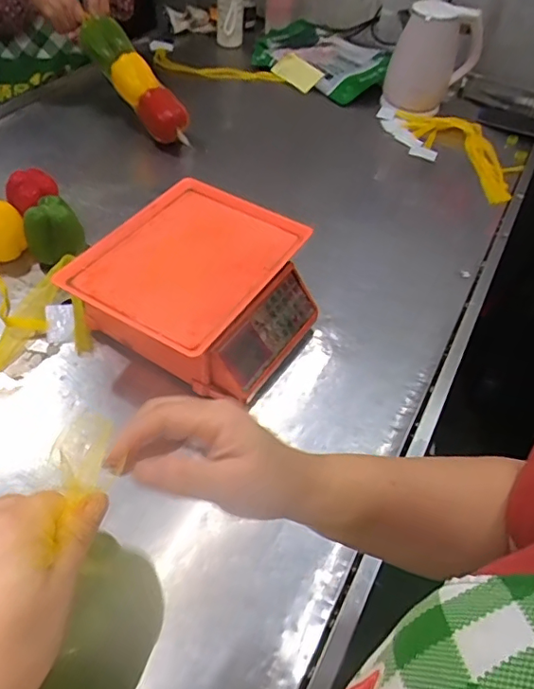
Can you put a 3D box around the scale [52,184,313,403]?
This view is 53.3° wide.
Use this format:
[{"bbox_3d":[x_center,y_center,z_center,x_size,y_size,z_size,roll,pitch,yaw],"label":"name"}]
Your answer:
[{"bbox_3d":[-0.092,-0.075,0.768,0.286,0.133,0.282,29,53,18],"label":"scale"}]

